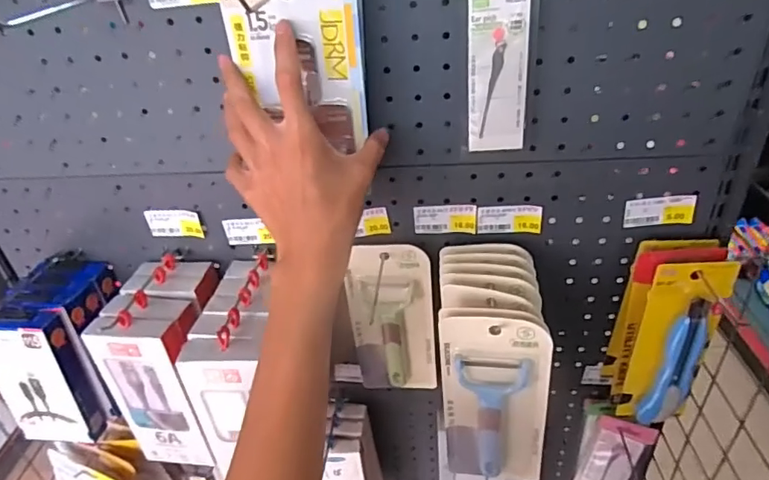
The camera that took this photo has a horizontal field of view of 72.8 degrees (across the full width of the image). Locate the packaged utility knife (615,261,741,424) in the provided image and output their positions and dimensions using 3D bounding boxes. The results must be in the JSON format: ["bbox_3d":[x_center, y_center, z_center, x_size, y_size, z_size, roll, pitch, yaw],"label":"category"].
[{"bbox_3d":[0.278,0.103,0.498,0.070,0.182,0.024,-6,32,0],"label":"packaged utility knife"}]

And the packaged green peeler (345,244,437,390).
[{"bbox_3d":[0.009,0.095,0.570,0.089,0.200,0.021,0,33,9],"label":"packaged green peeler"}]

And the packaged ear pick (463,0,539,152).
[{"bbox_3d":[0.089,-0.142,0.408,0.057,0.145,0.009,-4,32,3],"label":"packaged ear pick"}]

